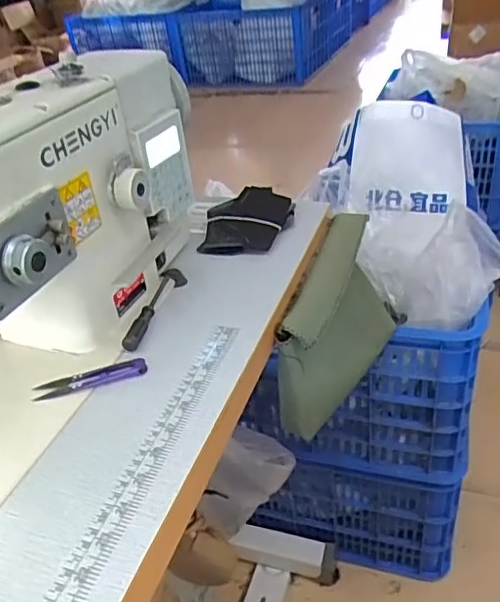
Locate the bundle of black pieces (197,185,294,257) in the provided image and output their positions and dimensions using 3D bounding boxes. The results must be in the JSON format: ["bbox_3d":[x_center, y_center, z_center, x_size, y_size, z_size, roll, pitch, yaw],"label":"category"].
[{"bbox_3d":[-0.005,-0.102,0.702,0.103,0.034,0.111,3,37,15],"label":"bundle of black pieces"}]

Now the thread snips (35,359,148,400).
[{"bbox_3d":[-0.146,0.071,0.513,0.101,0.006,0.025,-13,35,-7],"label":"thread snips"}]

